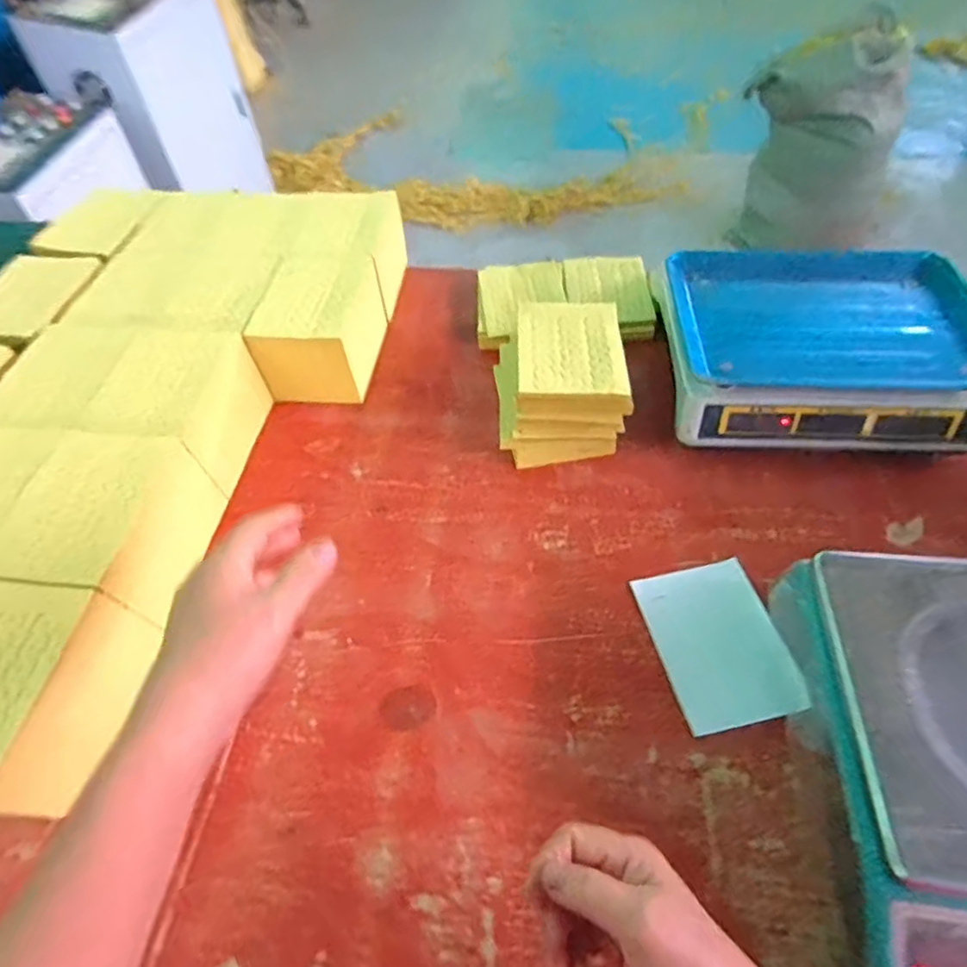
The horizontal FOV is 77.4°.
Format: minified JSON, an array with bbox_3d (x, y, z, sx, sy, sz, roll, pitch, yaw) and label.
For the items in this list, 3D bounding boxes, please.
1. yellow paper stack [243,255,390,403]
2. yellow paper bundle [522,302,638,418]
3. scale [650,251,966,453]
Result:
[{"bbox_3d":[-0.206,-0.200,0.772,0.126,0.112,0.176,3,53,6],"label":"yellow paper stack"},{"bbox_3d":[0.096,-0.144,0.680,0.121,0.040,0.158,-2,52,2],"label":"yellow paper bundle"},{"bbox_3d":[0.386,-0.170,0.704,0.334,0.097,0.262,1,53,5],"label":"scale"}]

